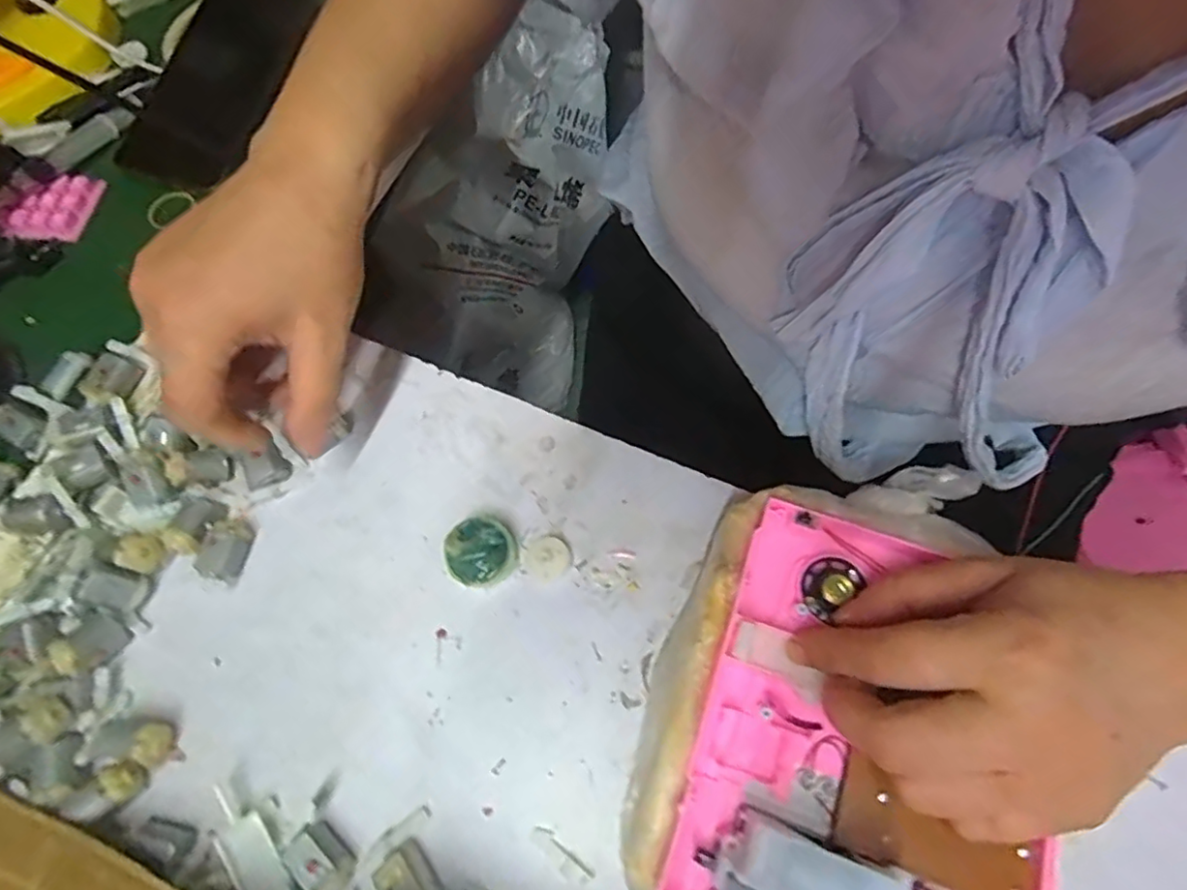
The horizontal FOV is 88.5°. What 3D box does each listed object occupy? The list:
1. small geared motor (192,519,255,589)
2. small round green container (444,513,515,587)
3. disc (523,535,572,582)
[{"bbox_3d":[-0.187,0.053,0.308,0.018,0.017,0.031,19,71,9],"label":"small geared motor"},{"bbox_3d":[-0.056,0.054,0.303,0.033,0.017,0.034,-1,69,2],"label":"small round green container"},{"bbox_3d":[-0.024,0.056,0.306,0.022,0.007,0.022,-1,69,2],"label":"disc"}]

